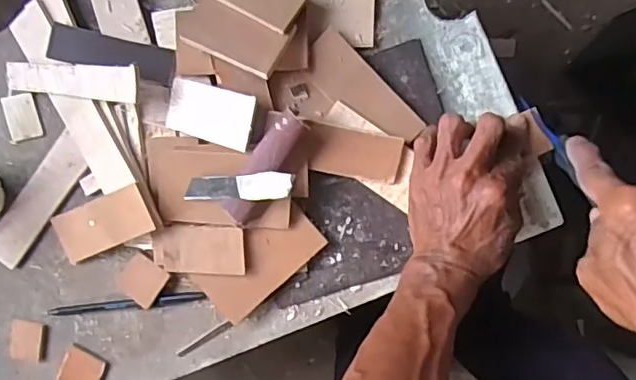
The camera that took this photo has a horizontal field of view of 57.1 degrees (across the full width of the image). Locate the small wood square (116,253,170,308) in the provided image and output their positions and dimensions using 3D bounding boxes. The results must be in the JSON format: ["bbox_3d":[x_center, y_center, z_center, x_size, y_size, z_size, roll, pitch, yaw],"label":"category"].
[{"bbox_3d":[-0.159,0.081,0.526,0.040,0.007,0.041,36,103,15],"label":"small wood square"}]

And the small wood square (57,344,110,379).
[{"bbox_3d":[-0.218,0.168,0.543,0.041,0.007,0.039,22,99,2],"label":"small wood square"}]

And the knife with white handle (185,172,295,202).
[{"bbox_3d":[-0.063,-0.002,0.461,0.092,0.005,0.021,-3,99,21],"label":"knife with white handle"}]

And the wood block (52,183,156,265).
[{"bbox_3d":[-0.182,0.029,0.498,0.101,0.009,0.044,-22,95,25],"label":"wood block"}]

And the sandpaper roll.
[{"bbox_3d":[-0.044,-0.019,0.459,0.026,0.016,0.097,36,100,0],"label":"sandpaper roll"}]

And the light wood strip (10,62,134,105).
[{"bbox_3d":[-0.209,-0.091,0.490,0.138,0.012,0.029,7,99,22],"label":"light wood strip"}]

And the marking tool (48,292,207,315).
[{"bbox_3d":[-0.175,0.104,0.530,0.147,0.007,0.010,-7,97,6],"label":"marking tool"}]

